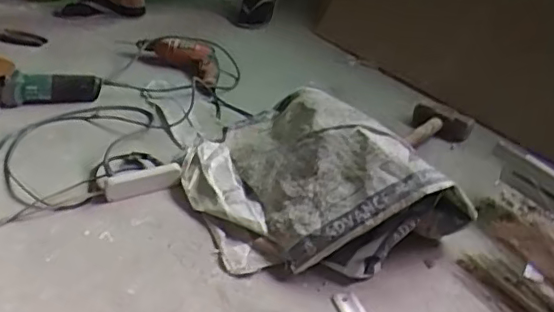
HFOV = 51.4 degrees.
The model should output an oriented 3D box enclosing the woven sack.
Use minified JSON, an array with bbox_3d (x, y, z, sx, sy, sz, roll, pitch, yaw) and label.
[{"bbox_3d":[0.049,0.022,1.090,0.406,0.148,0.464,-13,37,-28],"label":"woven sack"}]

